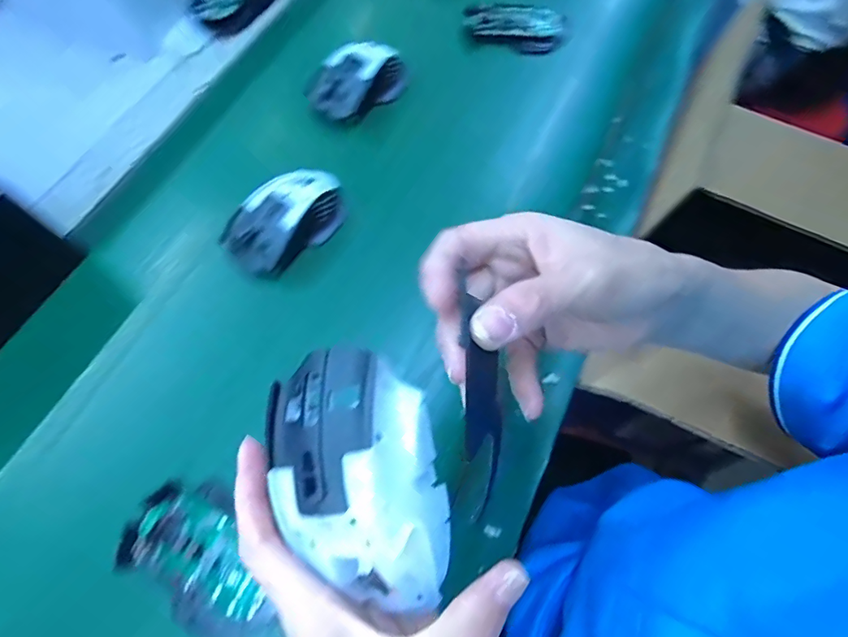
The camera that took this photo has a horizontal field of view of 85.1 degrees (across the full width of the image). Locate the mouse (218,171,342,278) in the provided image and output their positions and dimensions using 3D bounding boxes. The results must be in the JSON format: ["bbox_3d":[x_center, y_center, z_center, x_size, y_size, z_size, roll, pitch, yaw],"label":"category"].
[{"bbox_3d":[-0.112,-0.087,0.399,0.072,0.032,0.112,35,70,13],"label":"mouse"}]

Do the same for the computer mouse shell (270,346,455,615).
[{"bbox_3d":[-0.027,0.064,0.186,0.065,0.032,0.100,-14,68,-7],"label":"computer mouse shell"}]

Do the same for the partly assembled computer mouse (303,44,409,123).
[{"bbox_3d":[-0.070,-0.237,0.467,0.075,0.039,0.102,27,69,10],"label":"partly assembled computer mouse"}]

